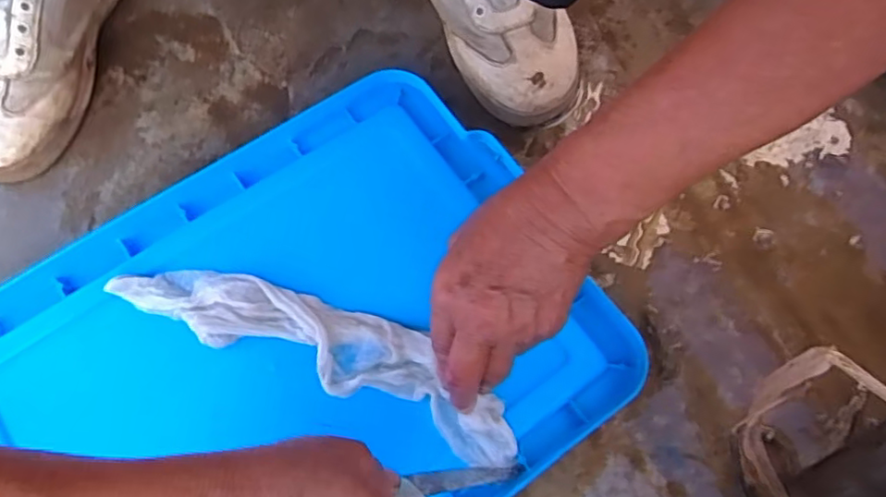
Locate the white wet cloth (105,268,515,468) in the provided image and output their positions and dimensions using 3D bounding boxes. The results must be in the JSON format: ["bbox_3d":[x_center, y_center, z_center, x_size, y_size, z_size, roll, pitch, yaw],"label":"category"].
[{"bbox_3d":[-0.081,0.060,0.397,0.274,0.019,0.057,22,71,6],"label":"white wet cloth"}]

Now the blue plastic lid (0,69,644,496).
[{"bbox_3d":[-0.110,0.076,0.399,0.405,0.027,0.303,-34,74,-13],"label":"blue plastic lid"}]

